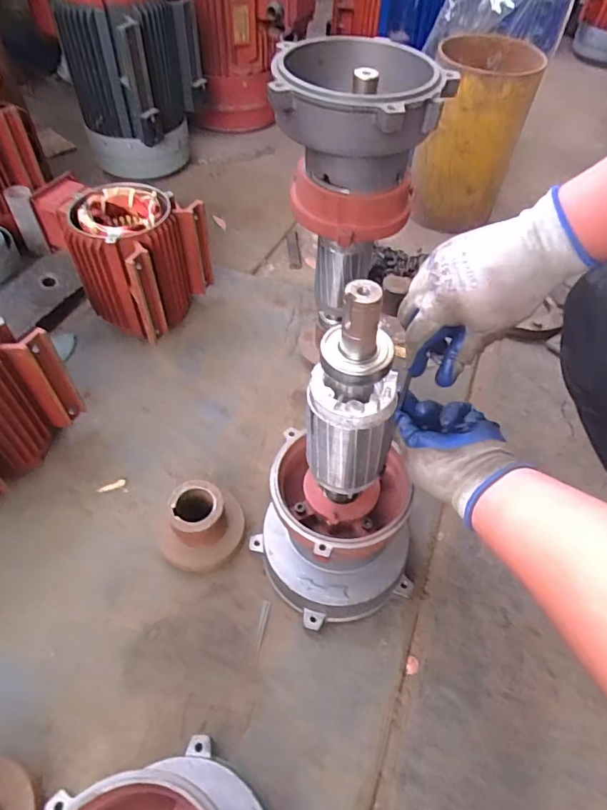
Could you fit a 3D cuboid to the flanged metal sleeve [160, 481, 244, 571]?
[{"bbox_3d":[-0.135,0.165,0.665,0.109,0.089,0.094,-13,54,-12],"label":"flanged metal sleeve"}]

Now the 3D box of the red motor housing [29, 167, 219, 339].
[{"bbox_3d":[-0.321,-0.283,0.910,0.260,0.188,0.196,28,55,18],"label":"red motor housing"}]

